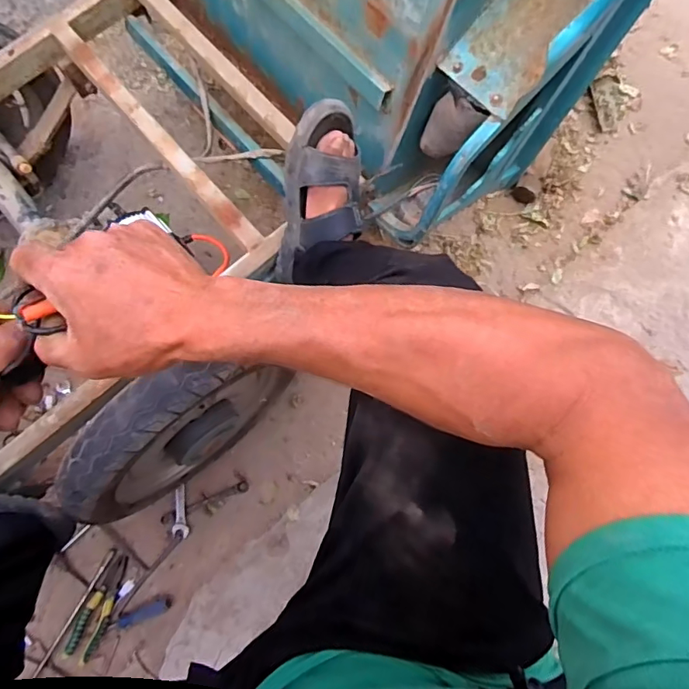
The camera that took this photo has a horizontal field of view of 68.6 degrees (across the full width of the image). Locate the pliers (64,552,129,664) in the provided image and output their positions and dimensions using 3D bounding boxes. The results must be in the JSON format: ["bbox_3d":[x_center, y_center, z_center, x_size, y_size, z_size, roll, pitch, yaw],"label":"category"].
[{"bbox_3d":[-0.465,0.503,0.961,0.052,0.014,0.189,23,76,6],"label":"pliers"}]

